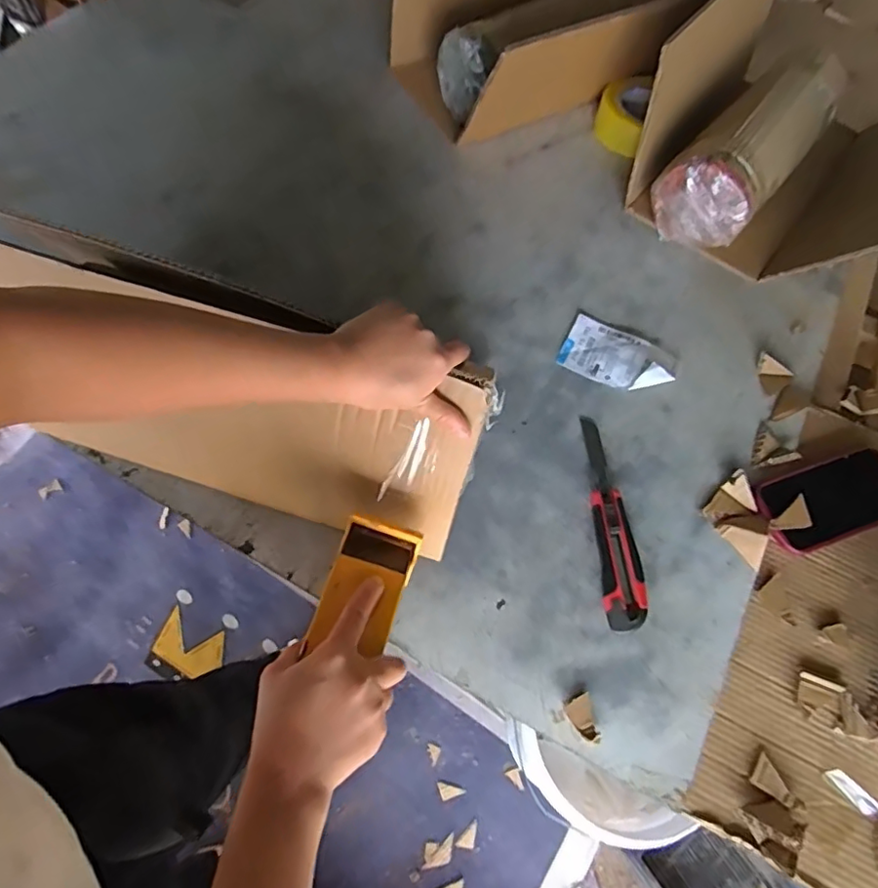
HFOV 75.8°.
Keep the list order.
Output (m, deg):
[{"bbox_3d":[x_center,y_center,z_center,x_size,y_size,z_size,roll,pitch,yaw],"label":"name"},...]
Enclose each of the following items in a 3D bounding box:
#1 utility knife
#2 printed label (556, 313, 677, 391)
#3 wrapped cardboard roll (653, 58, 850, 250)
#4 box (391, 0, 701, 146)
[{"bbox_3d":[0.171,0.070,0.562,0.037,0.016,0.220,0,64,-3],"label":"utility knife"},{"bbox_3d":[0.206,-0.102,0.646,0.124,0.024,0.076,27,66,9],"label":"printed label"},{"bbox_3d":[0.406,-0.381,0.734,0.117,0.131,0.313,40,69,15],"label":"wrapped cardboard roll"},{"bbox_3d":[0.139,-0.584,0.784,0.341,0.195,0.240,-22,68,-13],"label":"box"}]

